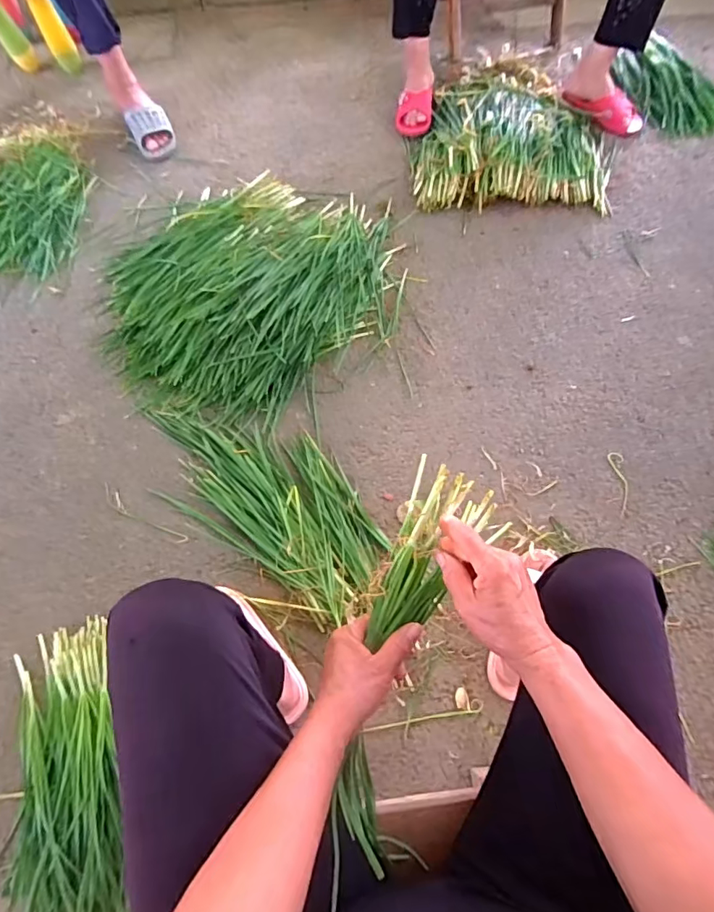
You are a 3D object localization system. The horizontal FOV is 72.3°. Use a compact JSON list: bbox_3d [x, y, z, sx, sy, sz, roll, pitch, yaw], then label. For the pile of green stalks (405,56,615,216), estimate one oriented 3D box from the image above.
[{"bbox_3d":[0.401,-0.890,1.280,0.522,0.070,0.613,0,67,0],"label":"pile of green stalks"}]

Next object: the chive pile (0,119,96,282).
[{"bbox_3d":[-0.895,-0.634,1.183,0.467,0.044,0.495,0,67,0],"label":"chive pile"}]

